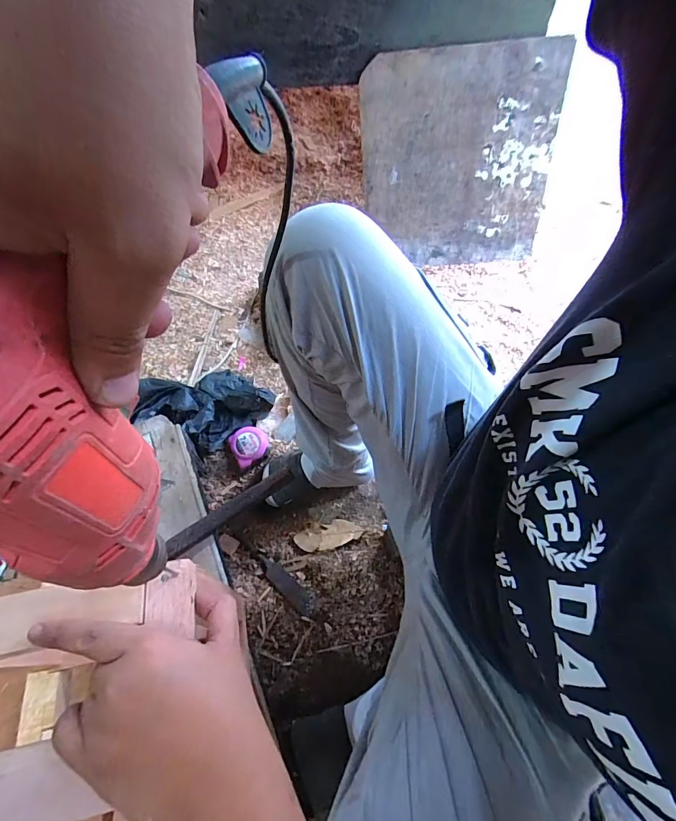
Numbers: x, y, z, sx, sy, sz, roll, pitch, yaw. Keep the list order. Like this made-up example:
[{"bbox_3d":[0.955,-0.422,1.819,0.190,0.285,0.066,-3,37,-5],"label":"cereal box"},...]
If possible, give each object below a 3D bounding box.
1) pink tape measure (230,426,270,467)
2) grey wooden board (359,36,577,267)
[{"bbox_3d":[-0.185,0.073,0.817,0.075,0.034,0.075,1,75,-4],"label":"pink tape measure"},{"bbox_3d":[0.304,-0.607,0.972,0.465,0.452,0.029,-6,37,-1],"label":"grey wooden board"}]

